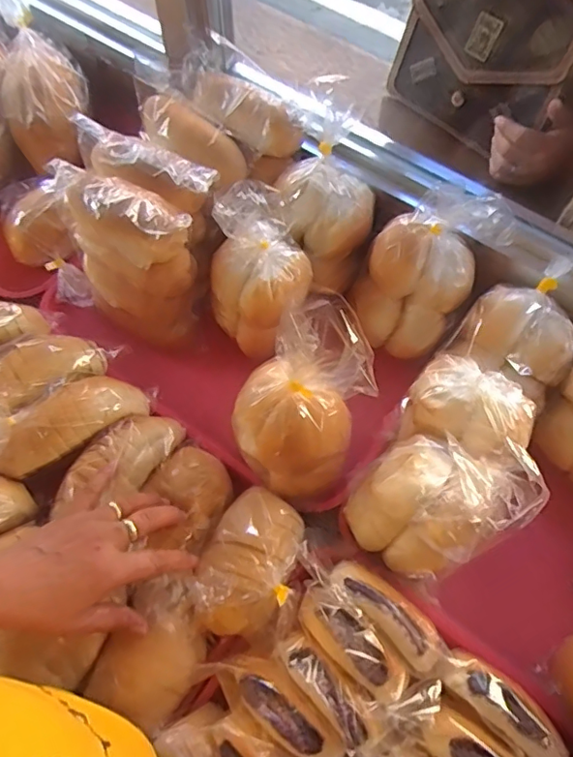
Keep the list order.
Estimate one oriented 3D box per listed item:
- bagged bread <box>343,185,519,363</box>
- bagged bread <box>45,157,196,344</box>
[{"bbox_3d":[0.130,-0.104,0.532,0.104,0.156,0.107,38,69,16],"label":"bagged bread"},{"bbox_3d":[-0.162,-0.119,0.547,0.142,0.156,0.071,30,67,13],"label":"bagged bread"}]

